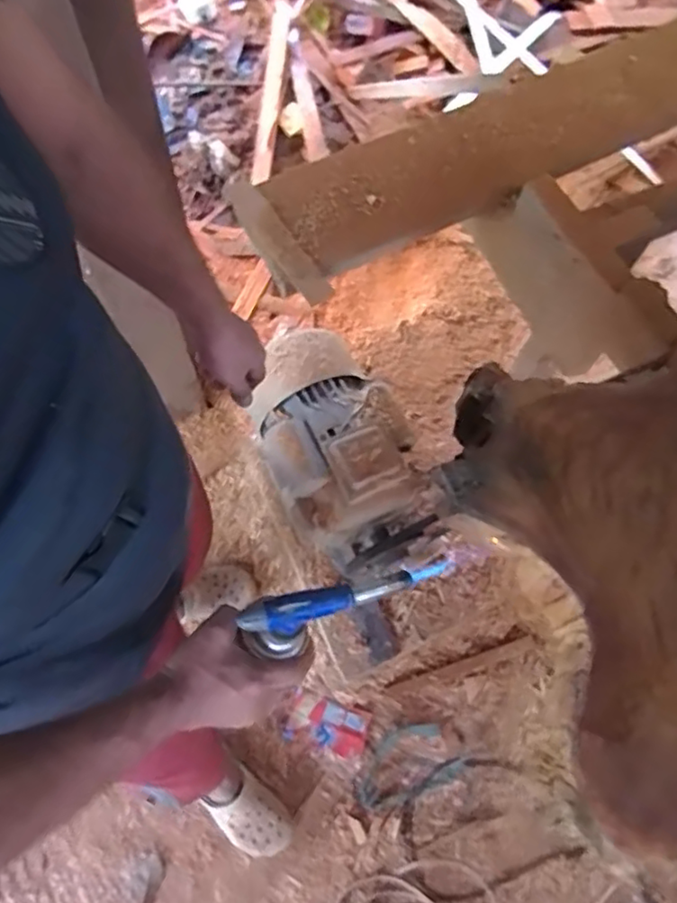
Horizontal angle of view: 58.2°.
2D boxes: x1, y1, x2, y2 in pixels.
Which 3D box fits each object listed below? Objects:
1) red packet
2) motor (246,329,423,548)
[{"bbox_3d":[-0.028,0.585,1.304,0.177,0.020,0.098,16,66,4],"label":"red packet"},{"bbox_3d":[-0.015,-0.019,1.260,0.250,0.290,0.407,-26,71,-14],"label":"motor"}]

